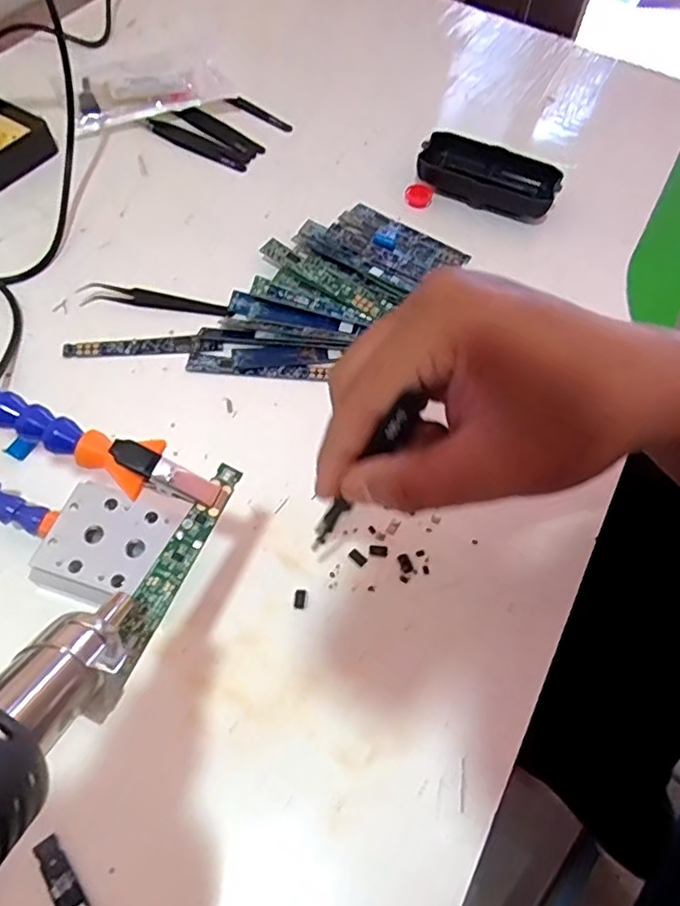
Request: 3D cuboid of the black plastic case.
[{"bbox_3d":[0.121,-0.225,0.488,0.109,0.022,0.055,22,62,9],"label":"black plastic case"}]

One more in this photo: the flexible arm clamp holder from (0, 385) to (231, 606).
[{"bbox_3d":[-0.144,0.016,0.281,0.191,0.112,0.055,24,62,10],"label":"flexible arm clamp holder"}]

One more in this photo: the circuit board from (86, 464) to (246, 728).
[{"bbox_3d":[-0.064,0.046,0.221,0.013,0.004,0.099,20,61,9],"label":"circuit board"}]

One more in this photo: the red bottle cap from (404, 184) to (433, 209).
[{"bbox_3d":[0.063,-0.206,0.483,0.022,0.009,0.021,1,61,-3],"label":"red bottle cap"}]

